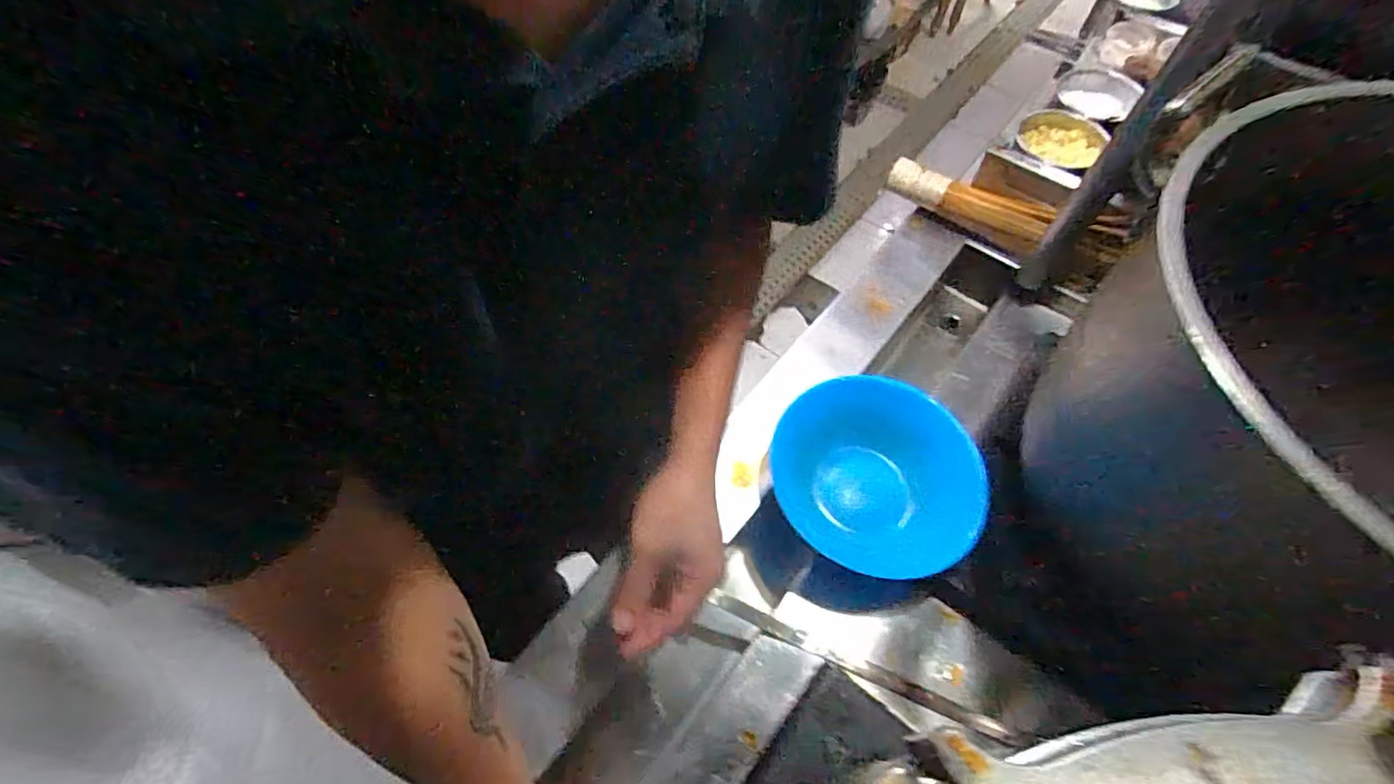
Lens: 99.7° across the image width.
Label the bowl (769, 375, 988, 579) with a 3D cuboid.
[{"bbox_3d":[0.190,0.090,0.646,0.215,0.072,0.204,0,60,0],"label":"bowl"}]

